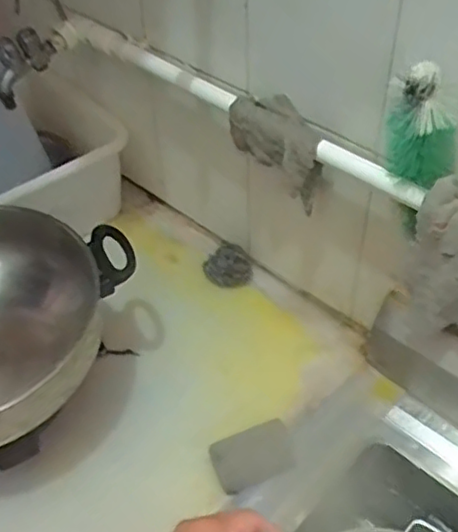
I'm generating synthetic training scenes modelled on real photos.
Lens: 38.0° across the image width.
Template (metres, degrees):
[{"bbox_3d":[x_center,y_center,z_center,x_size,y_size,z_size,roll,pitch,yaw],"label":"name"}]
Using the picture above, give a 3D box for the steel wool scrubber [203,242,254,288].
[{"bbox_3d":[-0.001,-0.004,1.045,0.070,0.035,0.071,-12,46,-9],"label":"steel wool scrubber"}]

